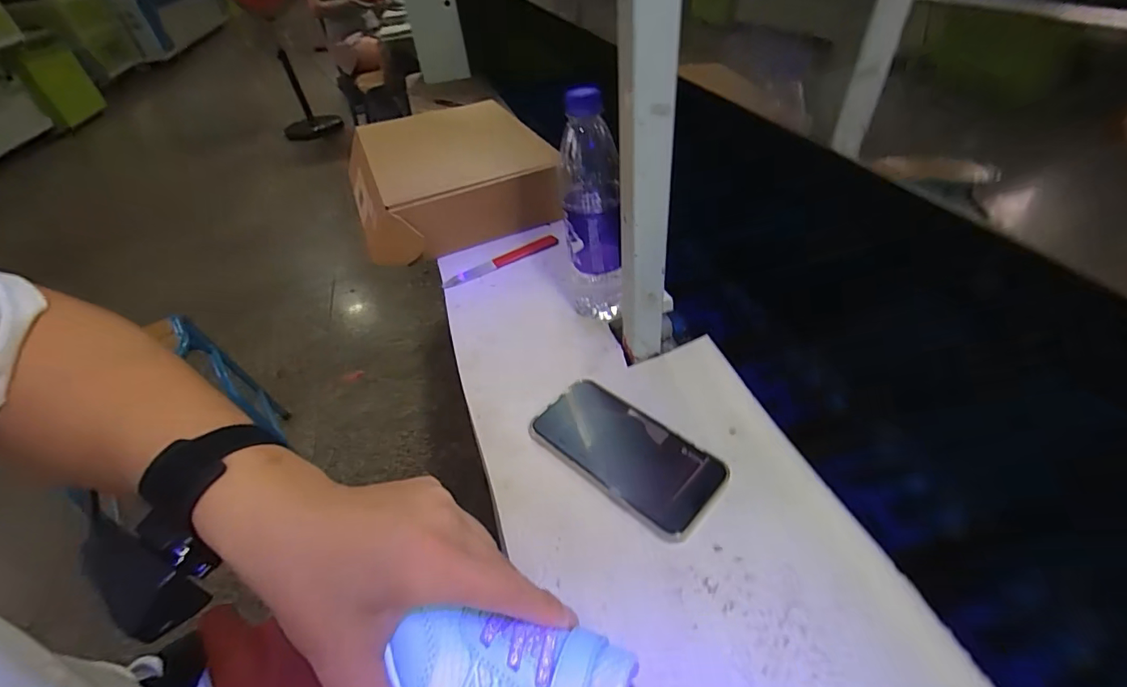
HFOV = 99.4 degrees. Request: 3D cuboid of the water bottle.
[{"bbox_3d":[0.029,-0.133,0.485,0.056,0.226,0.072,-2,44,5],"label":"water bottle"}]

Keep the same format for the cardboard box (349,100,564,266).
[{"bbox_3d":[-0.201,-0.277,0.770,0.263,0.088,0.364,-19,45,-12],"label":"cardboard box"}]

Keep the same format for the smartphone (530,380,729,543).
[{"bbox_3d":[0.051,0.090,0.406,0.159,0.011,0.080,30,54,33],"label":"smartphone"}]

